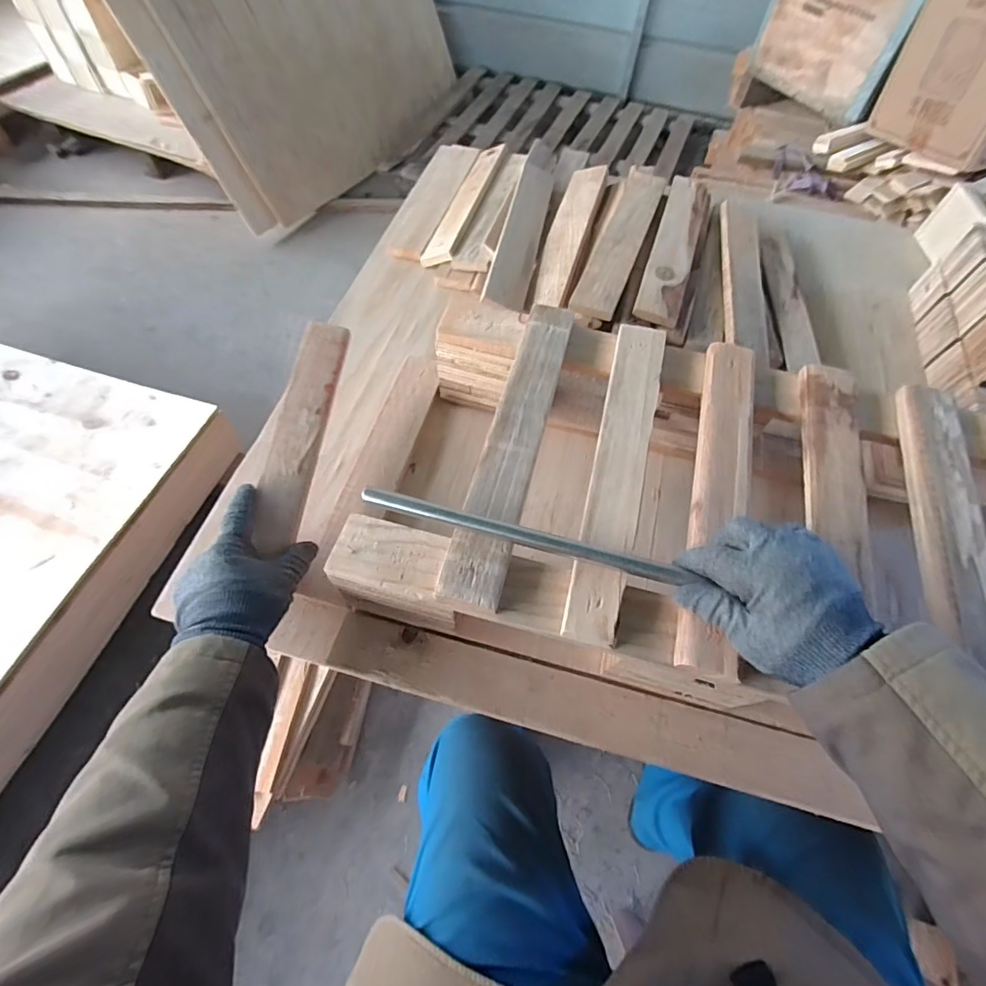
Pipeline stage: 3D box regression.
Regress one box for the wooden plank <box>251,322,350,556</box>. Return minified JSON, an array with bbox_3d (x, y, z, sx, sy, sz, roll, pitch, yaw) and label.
[{"bbox_3d":[-0.214,-0.073,0.529,0.053,0.021,0.281,4,66,0],"label":"wooden plank"}]

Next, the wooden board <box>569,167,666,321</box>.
[{"bbox_3d":[0.196,-0.388,0.707,0.069,0.020,0.383,19,62,8],"label":"wooden board"}]

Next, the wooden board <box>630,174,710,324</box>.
[{"bbox_3d":[0.271,-0.370,0.702,0.063,0.013,0.352,19,62,8],"label":"wooden board"}]

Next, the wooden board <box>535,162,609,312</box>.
[{"bbox_3d":[0.121,-0.405,0.739,0.062,0.022,0.329,14,62,6],"label":"wooden board"}]

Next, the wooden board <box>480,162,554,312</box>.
[{"bbox_3d":[0.045,-0.403,0.727,0.060,0.025,0.352,10,61,4],"label":"wooden board"}]

